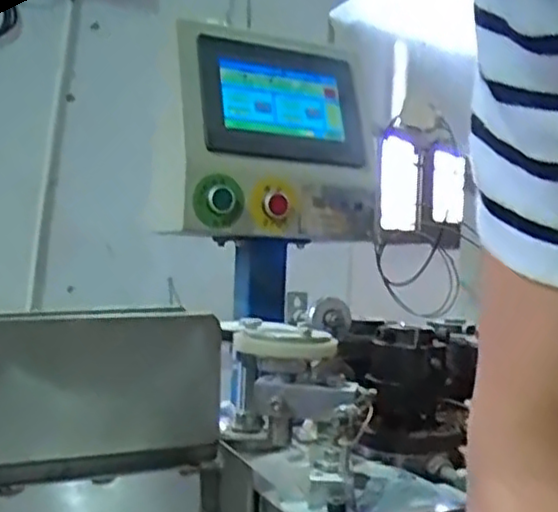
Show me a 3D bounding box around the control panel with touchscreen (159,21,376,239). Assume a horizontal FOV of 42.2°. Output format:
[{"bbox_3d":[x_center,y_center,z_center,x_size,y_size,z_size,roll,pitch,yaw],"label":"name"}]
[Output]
[{"bbox_3d":[-0.020,-0.151,0.874,0.260,0.252,0.085,3,-1,-25],"label":"control panel with touchscreen"}]

